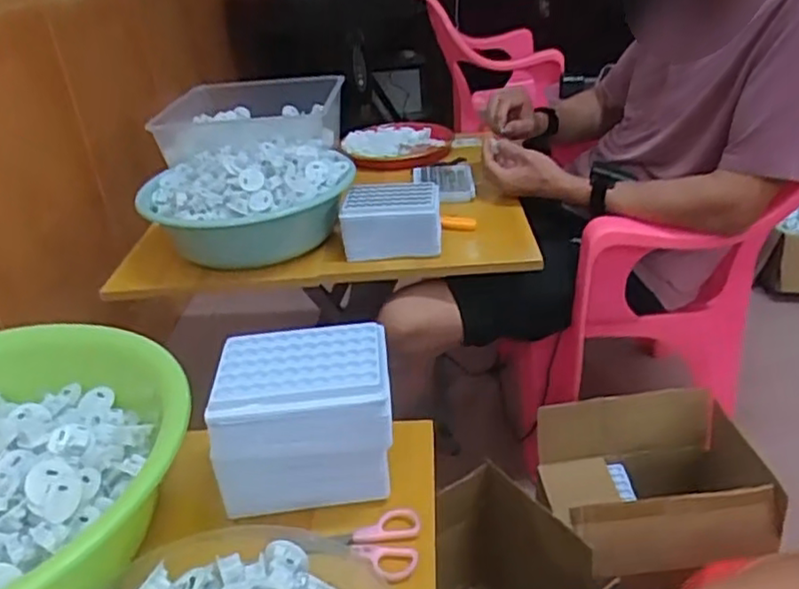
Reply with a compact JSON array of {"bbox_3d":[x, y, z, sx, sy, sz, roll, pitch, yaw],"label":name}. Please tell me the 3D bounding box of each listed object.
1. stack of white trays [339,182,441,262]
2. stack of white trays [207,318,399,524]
[{"bbox_3d":[-0.010,-0.100,0.937,0.131,0.081,0.096,-2,29,4],"label":"stack of white trays"},{"bbox_3d":[-0.072,0.100,0.535,0.131,0.121,0.084,-5,29,-2],"label":"stack of white trays"}]

